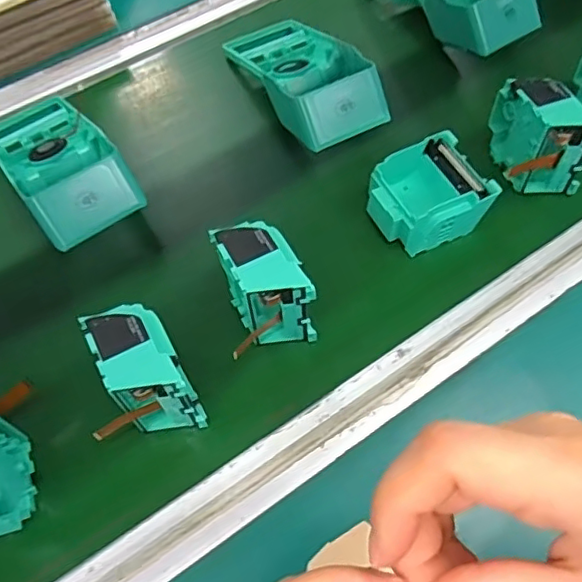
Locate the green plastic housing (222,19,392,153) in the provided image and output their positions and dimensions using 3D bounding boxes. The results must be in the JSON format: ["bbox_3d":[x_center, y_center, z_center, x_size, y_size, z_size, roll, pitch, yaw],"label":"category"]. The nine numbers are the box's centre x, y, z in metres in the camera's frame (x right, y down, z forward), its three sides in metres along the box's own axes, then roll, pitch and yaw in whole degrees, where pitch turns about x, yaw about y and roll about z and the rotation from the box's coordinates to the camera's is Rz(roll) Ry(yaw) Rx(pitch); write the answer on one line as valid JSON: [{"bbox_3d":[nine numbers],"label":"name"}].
[{"bbox_3d":[0.010,-0.198,0.528,0.091,0.058,0.186,-21,59,-11],"label":"green plastic housing"}]

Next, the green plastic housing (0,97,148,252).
[{"bbox_3d":[-0.198,-0.115,0.489,0.085,0.051,0.186,-33,62,-17],"label":"green plastic housing"}]

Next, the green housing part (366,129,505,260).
[{"bbox_3d":[0.106,-0.070,0.453,0.082,0.045,0.077,-24,60,-13],"label":"green housing part"}]

